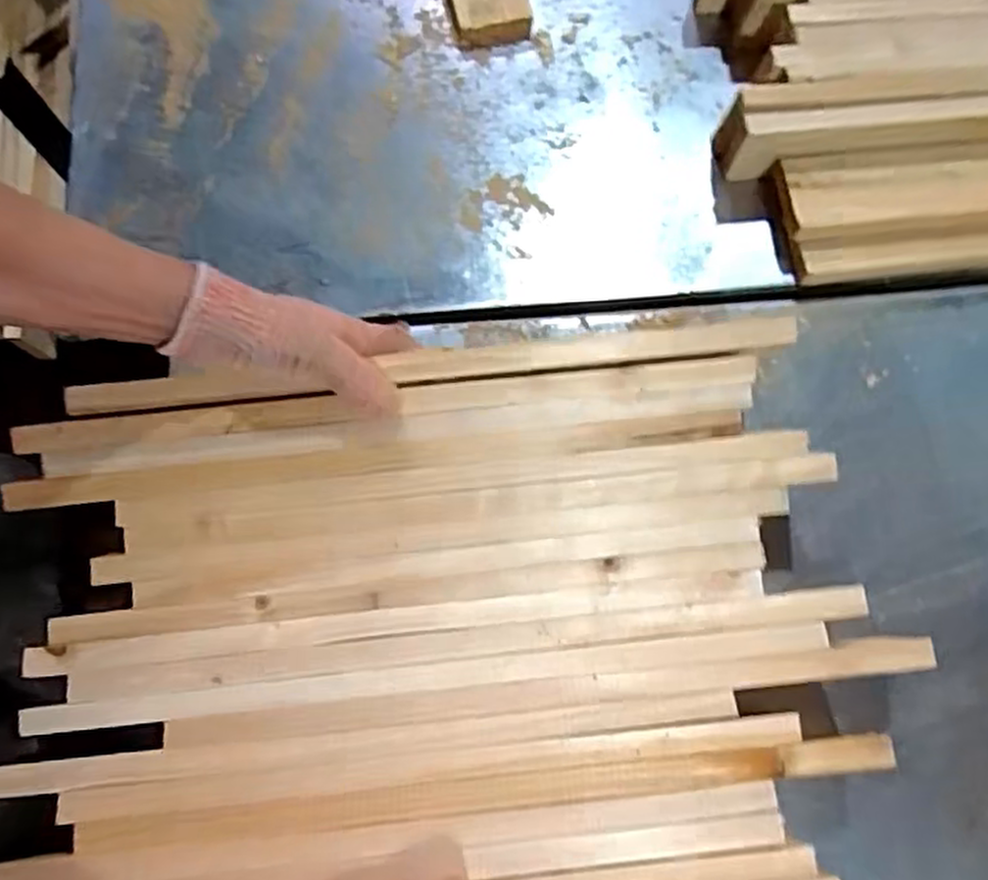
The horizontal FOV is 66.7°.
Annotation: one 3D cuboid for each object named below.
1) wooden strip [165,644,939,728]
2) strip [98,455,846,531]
[{"bbox_3d":[-0.003,0.162,0.492,0.580,0.014,0.023,-3,74,-2],"label":"wooden strip"},{"bbox_3d":[-0.004,0.035,0.510,0.477,0.017,0.018,-4,74,-2],"label":"strip"}]

